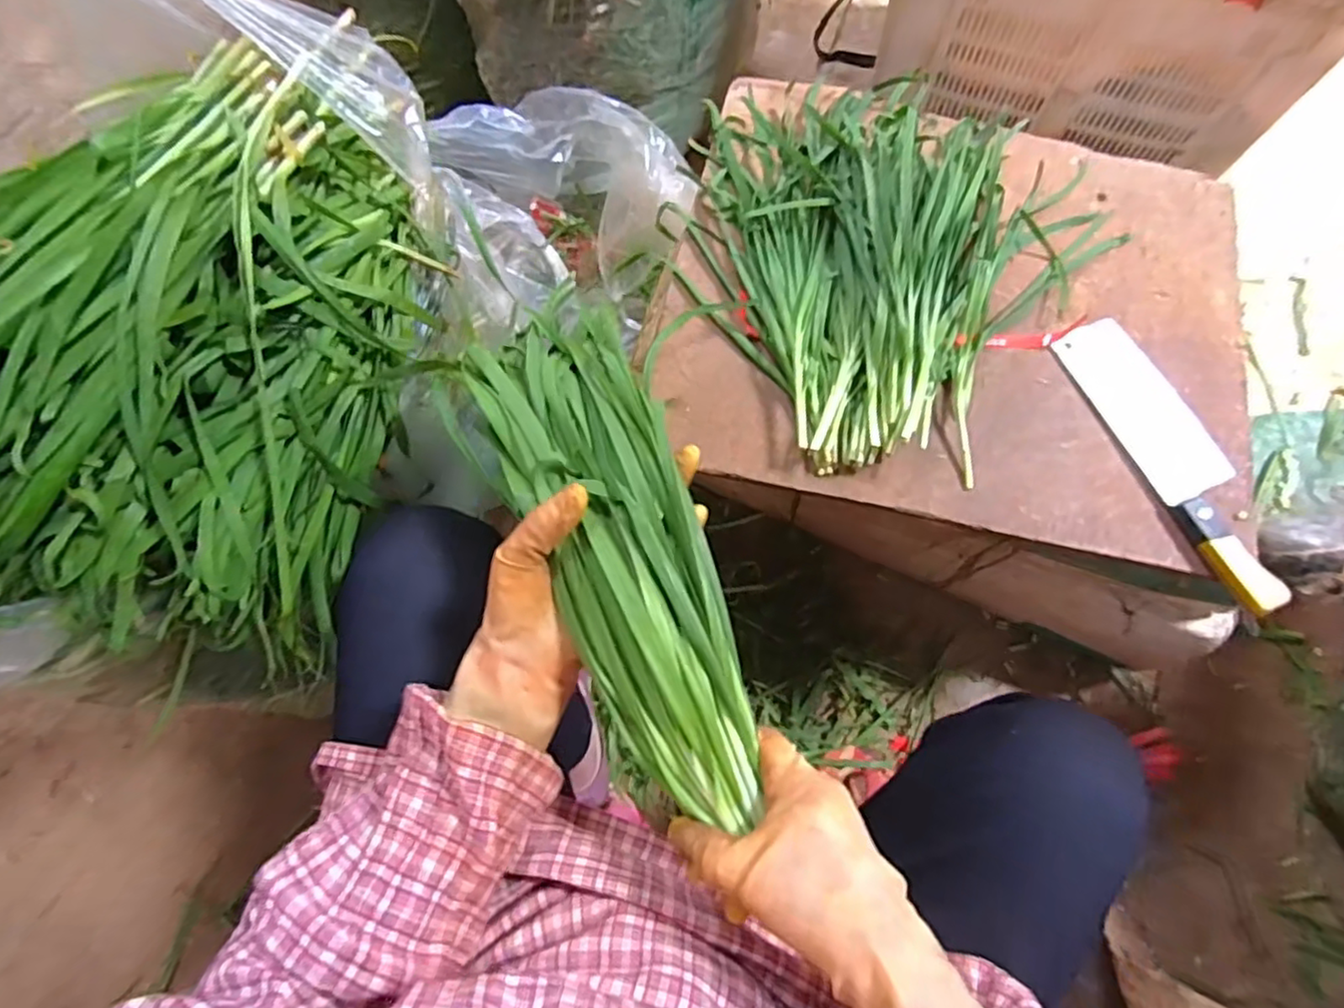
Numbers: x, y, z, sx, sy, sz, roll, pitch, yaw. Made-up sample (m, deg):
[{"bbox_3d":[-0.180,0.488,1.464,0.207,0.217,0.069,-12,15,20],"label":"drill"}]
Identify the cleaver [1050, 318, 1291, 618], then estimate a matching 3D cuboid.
[{"bbox_3d":[0.427,-0.046,0.545,0.074,0.024,0.269,-20,71,-7],"label":"cleaver"}]

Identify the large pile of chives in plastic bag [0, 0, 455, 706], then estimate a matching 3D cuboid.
[{"bbox_3d":[-0.395,-0.133,0.487,0.372,0.189,0.526,6,70,3],"label":"large pile of chives in plastic bag"}]

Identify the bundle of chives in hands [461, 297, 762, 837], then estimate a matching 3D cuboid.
[{"bbox_3d":[-0.037,0.011,0.393,0.099,0.053,0.346,-21,70,-7],"label":"bundle of chives in hands"}]

